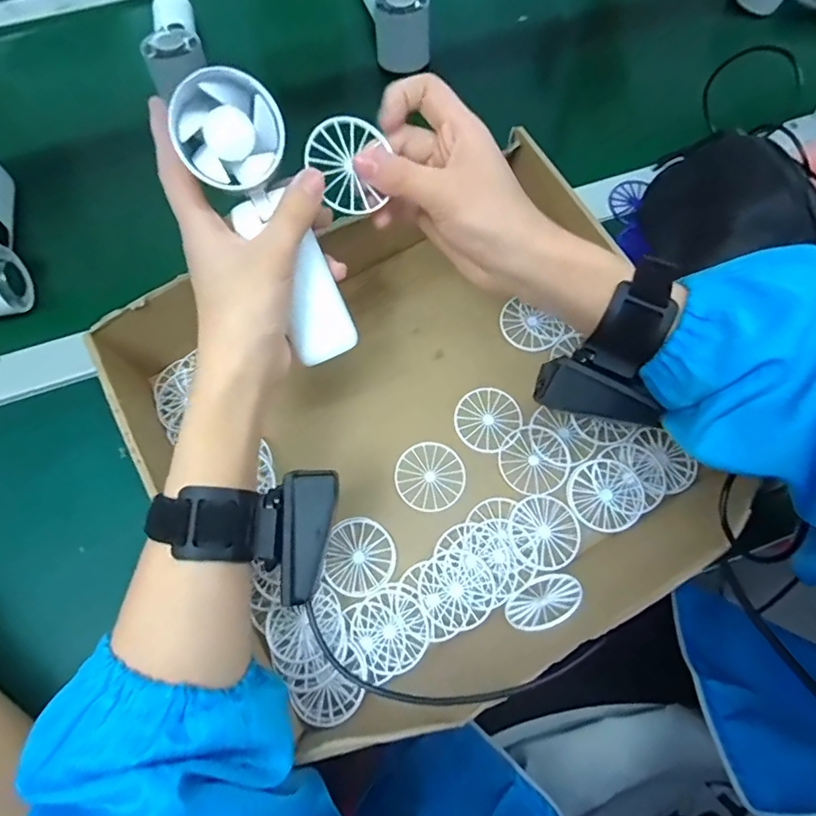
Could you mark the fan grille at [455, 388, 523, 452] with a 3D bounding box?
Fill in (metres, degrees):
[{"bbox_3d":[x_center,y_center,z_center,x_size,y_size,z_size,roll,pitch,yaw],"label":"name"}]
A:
[{"bbox_3d":[0.061,0.009,0.399,0.048,0.004,0.049,0,71,0],"label":"fan grille"}]

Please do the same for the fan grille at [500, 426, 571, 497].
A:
[{"bbox_3d":[0.093,0.038,0.388,0.050,0.004,0.049,0,71,0],"label":"fan grille"}]

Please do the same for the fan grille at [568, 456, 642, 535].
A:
[{"bbox_3d":[0.142,0.062,0.376,0.050,0.004,0.051,0,71,0],"label":"fan grille"}]

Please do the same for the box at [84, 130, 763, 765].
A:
[{"bbox_3d":[0.001,0.024,0.368,0.334,0.097,0.342,-29,73,-10],"label":"box"}]

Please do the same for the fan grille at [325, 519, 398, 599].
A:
[{"bbox_3d":[-0.033,0.104,0.366,0.047,0.004,0.050,11,71,4],"label":"fan grille"}]

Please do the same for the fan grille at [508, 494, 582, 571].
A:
[{"bbox_3d":[0.096,0.087,0.368,0.047,0.004,0.050,0,71,0],"label":"fan grille"}]

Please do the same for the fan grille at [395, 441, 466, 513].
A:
[{"bbox_3d":[0.017,0.050,0.387,0.049,0.004,0.050,0,71,0],"label":"fan grille"}]

